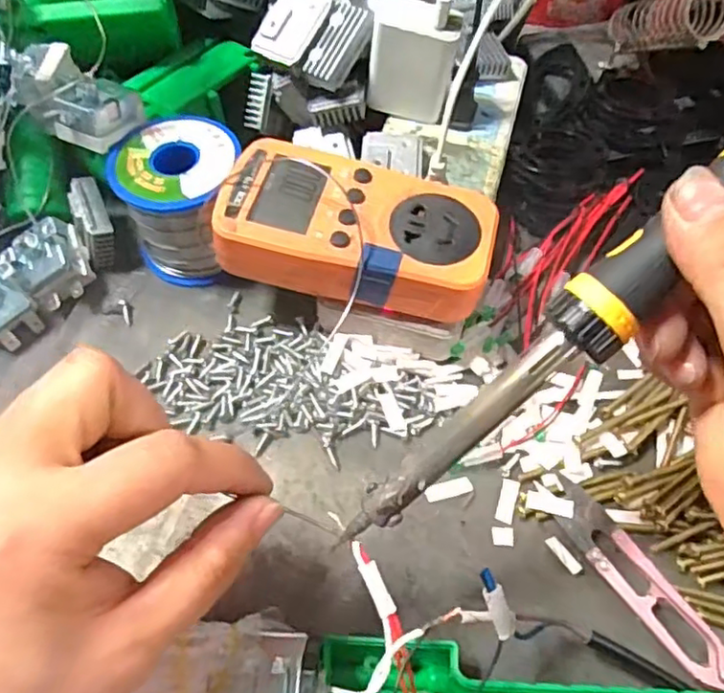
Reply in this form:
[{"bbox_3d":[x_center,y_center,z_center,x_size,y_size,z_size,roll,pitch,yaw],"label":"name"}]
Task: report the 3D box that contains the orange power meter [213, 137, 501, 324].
[{"bbox_3d":[-0.002,-0.054,0.295,0.125,0.030,0.069,15,61,7],"label":"orange power meter"}]

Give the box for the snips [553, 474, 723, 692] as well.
[{"bbox_3d":[0.119,0.100,0.267,0.021,0.007,0.097,-33,66,-19],"label":"snips"}]

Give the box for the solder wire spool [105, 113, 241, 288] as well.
[{"bbox_3d":[-0.096,-0.079,0.338,0.064,0.062,0.069,-13,61,-8],"label":"solder wire spool"}]

